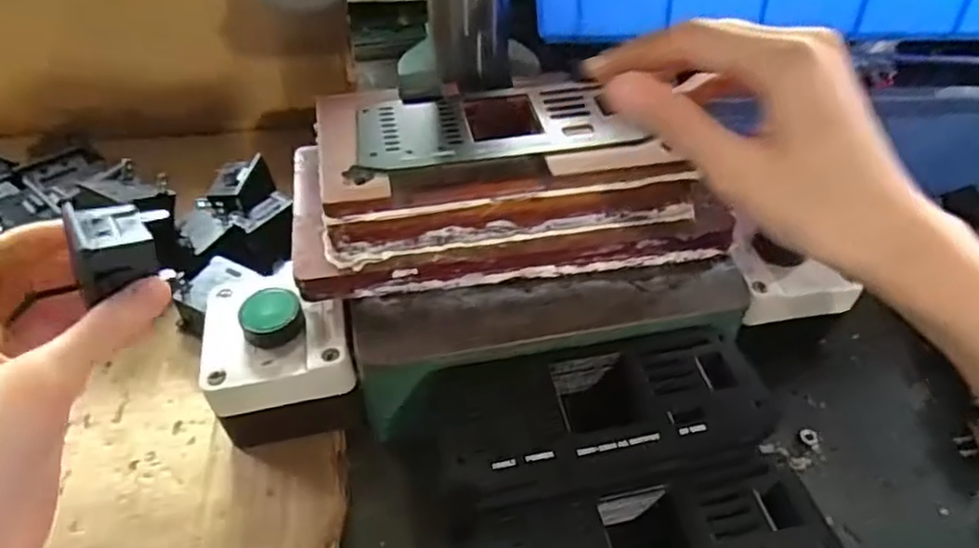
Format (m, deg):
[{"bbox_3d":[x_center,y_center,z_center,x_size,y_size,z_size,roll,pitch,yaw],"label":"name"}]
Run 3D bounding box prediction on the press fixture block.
[{"bbox_3d":[0.013,-0.031,0.333,0.211,0.063,0.128,-9,48,-9],"label":"press fixture block"}]

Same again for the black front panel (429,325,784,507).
[{"bbox_3d":[0.049,0.057,0.296,0.143,0.009,0.064,-10,48,-10],"label":"black front panel"}]

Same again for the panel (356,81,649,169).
[{"bbox_3d":[0.001,-0.075,0.334,0.131,0.006,0.056,-7,48,-6],"label":"panel"}]

